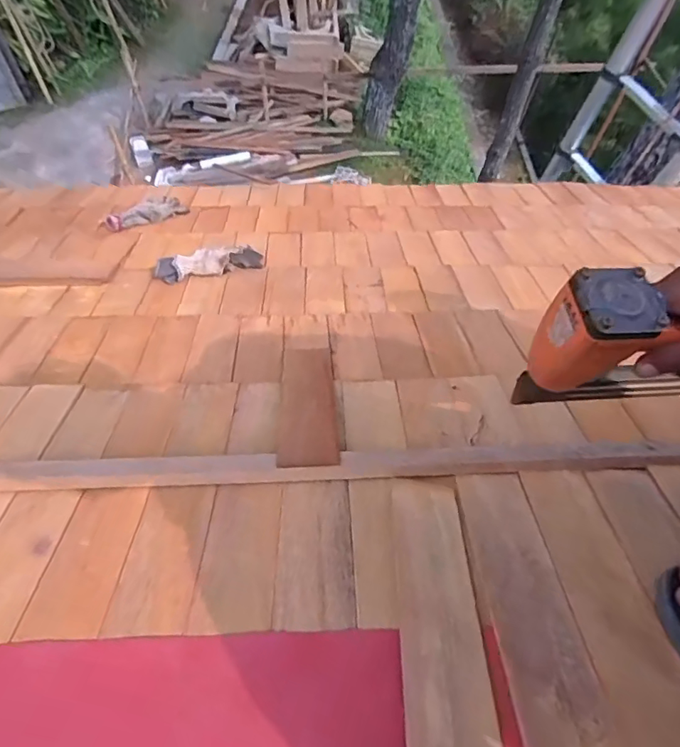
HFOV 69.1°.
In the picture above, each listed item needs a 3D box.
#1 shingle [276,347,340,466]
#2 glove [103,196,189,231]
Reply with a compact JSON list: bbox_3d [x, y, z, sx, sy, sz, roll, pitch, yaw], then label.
[{"bbox_3d":[-0.047,0.035,0.731,0.079,0.013,0.294,-2,31,-2],"label":"shingle"},{"bbox_3d":[-0.506,-0.422,1.291,0.087,0.031,0.207,41,51,18],"label":"glove"}]

